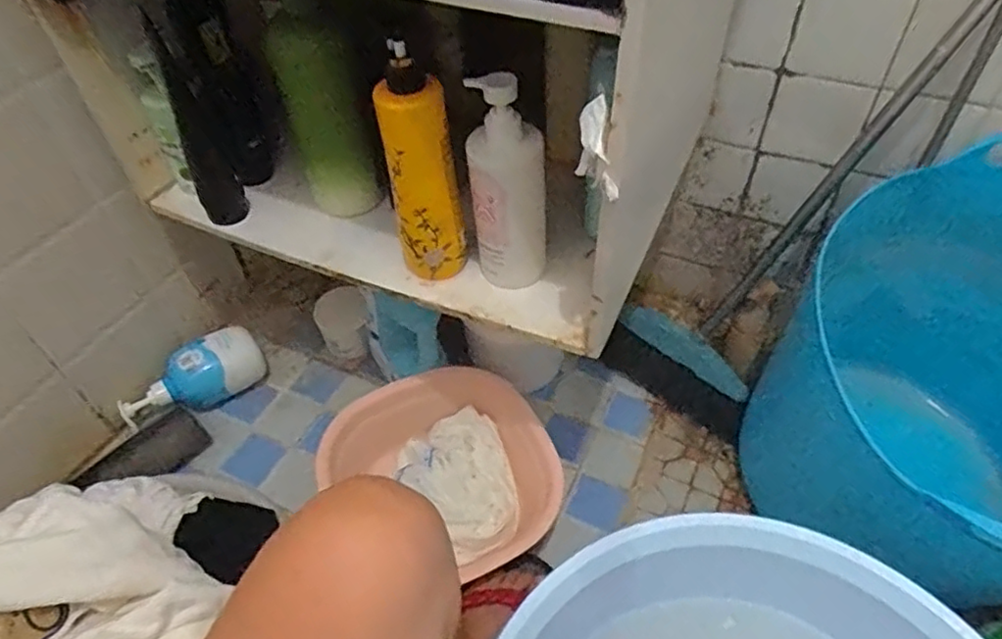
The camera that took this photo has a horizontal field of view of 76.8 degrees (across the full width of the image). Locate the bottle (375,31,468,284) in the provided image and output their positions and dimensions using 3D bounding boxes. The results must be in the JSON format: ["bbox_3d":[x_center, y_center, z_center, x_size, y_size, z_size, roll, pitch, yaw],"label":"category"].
[{"bbox_3d":[-0.070,-0.122,0.575,0.060,0.224,0.050,-11,48,-6],"label":"bottle"}]

